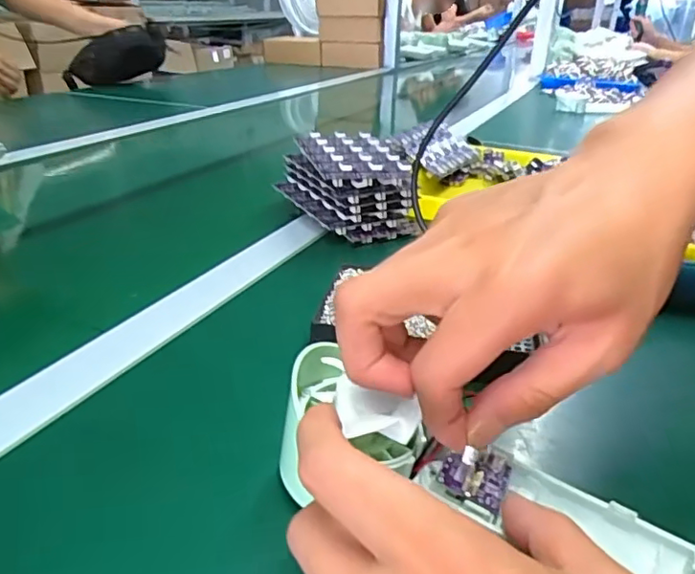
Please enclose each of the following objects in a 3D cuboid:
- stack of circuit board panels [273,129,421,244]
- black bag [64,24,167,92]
[{"bbox_3d":[-0.002,-0.100,0.558,0.094,0.070,0.148,-10,29,-25],"label":"stack of circuit board panels"},{"bbox_3d":[-0.542,-0.528,1.354,0.234,0.105,0.107,-21,27,4],"label":"black bag"}]

